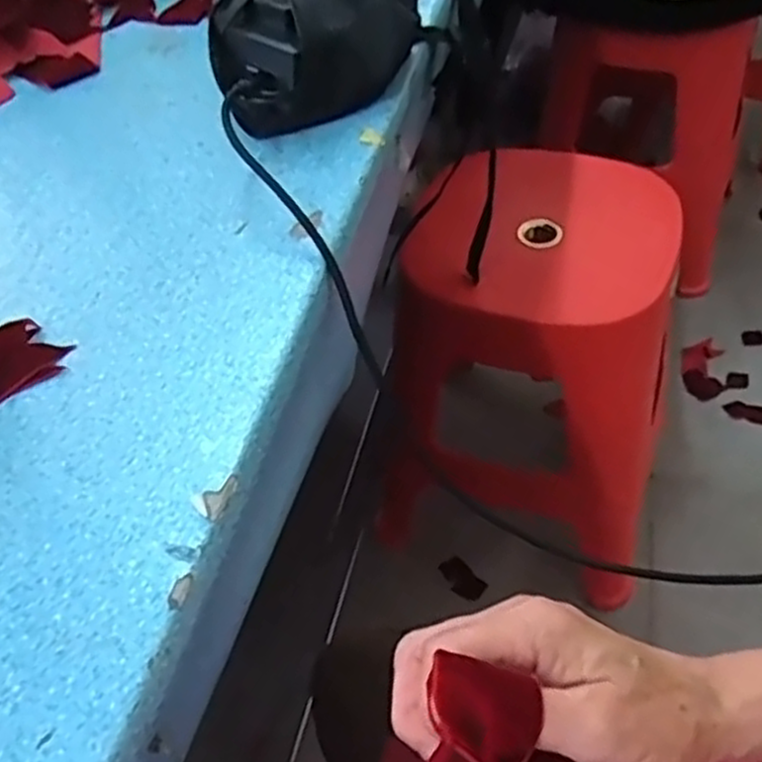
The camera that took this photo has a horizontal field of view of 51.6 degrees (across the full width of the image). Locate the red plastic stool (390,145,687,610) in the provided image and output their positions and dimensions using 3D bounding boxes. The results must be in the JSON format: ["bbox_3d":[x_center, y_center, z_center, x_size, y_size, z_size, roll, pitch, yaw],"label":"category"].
[{"bbox_3d":[0.200,-0.019,0.976,0.284,0.449,0.309,13,51,18],"label":"red plastic stool"}]

